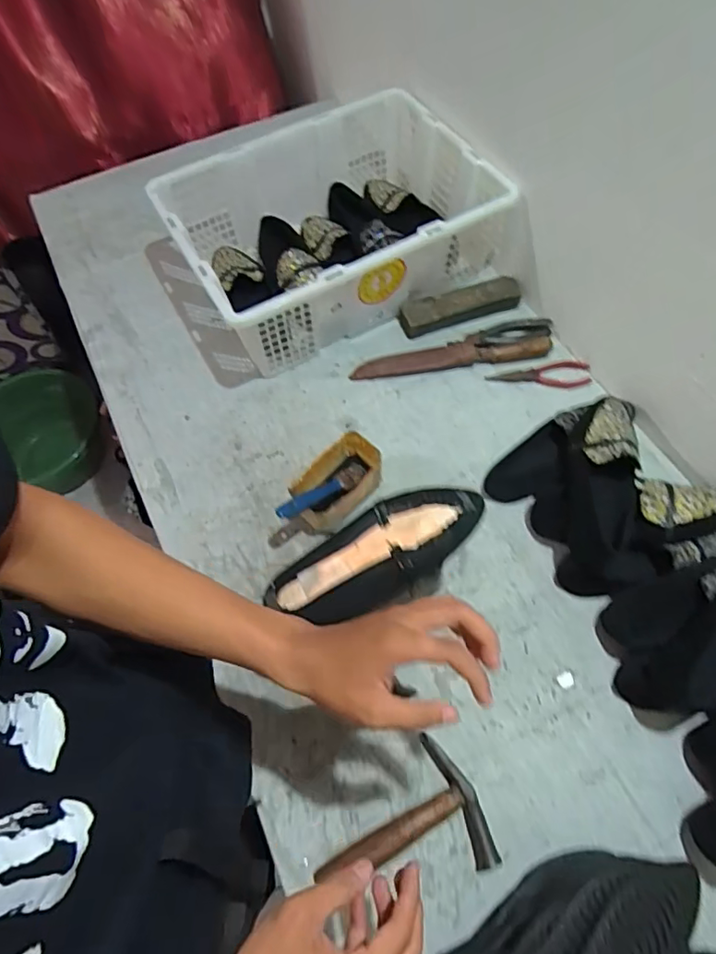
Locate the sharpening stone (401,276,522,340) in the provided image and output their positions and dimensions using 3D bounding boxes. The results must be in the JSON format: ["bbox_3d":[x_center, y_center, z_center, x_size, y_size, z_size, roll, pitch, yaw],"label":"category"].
[{"bbox_3d":[0.165,-0.276,0.892,0.195,0.029,0.049,-15,63,-4],"label":"sharpening stone"}]

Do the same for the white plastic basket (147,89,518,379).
[{"bbox_3d":[-0.044,-0.409,0.905,0.477,0.175,0.354,-28,65,-10],"label":"white plastic basket"}]

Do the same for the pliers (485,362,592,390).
[{"bbox_3d":[0.280,-0.156,0.854,0.151,0.012,0.045,-1,63,3],"label":"pliers"}]

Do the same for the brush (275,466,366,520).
[{"bbox_3d":[-0.043,0.019,0.711,0.033,0.024,0.145,42,45,21],"label":"brush"}]

